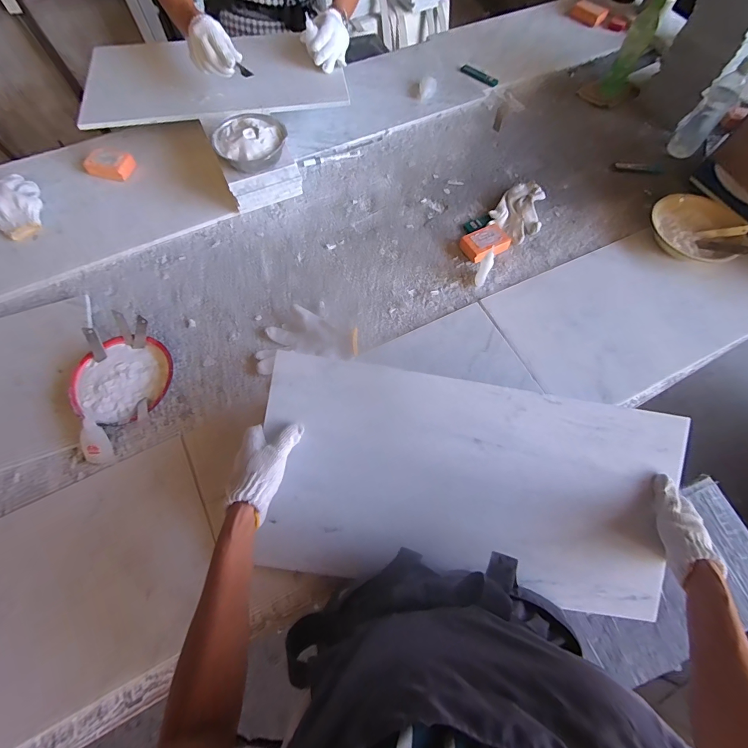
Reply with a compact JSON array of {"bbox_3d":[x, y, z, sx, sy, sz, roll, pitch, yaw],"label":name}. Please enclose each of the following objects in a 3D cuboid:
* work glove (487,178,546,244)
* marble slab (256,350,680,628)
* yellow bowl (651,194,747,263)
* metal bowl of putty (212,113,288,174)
[{"bbox_3d":[0.340,-0.374,0.839,0.111,0.035,0.165,34,71,14],"label":"work glove"},{"bbox_3d":[0.137,0.161,0.527,0.579,0.022,0.301,9,90,-1],"label":"marble slab"},{"bbox_3d":[0.703,-0.313,0.792,0.178,0.049,0.165,0,66,0],"label":"yellow bowl"},{"bbox_3d":[-0.259,-0.487,0.770,0.133,0.044,0.142,0,68,1],"label":"metal bowl of putty"}]

